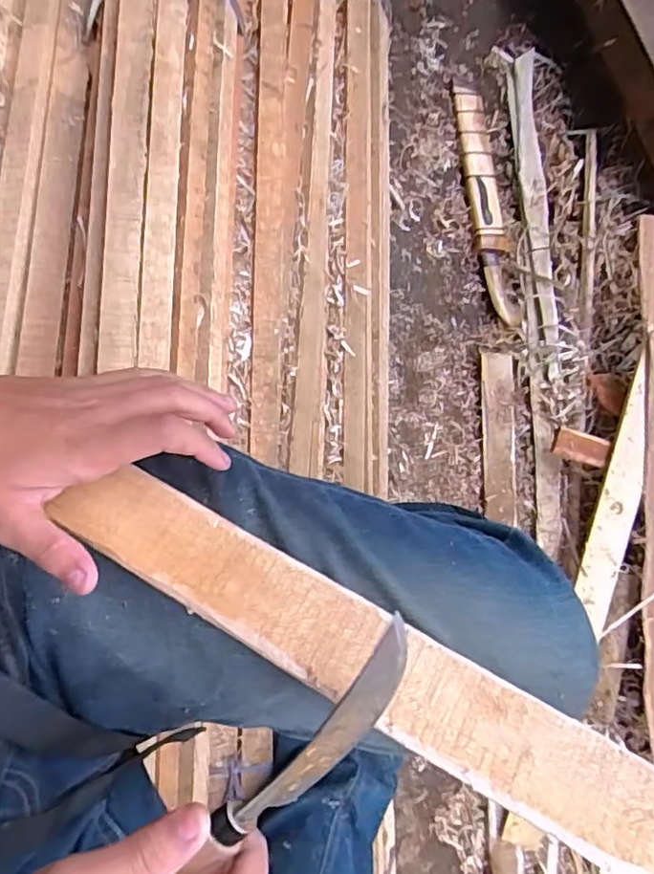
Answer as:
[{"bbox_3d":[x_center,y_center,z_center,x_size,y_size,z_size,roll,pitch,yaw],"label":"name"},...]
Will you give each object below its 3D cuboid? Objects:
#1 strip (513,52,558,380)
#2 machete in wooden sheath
[{"bbox_3d":[0.373,-0.419,1.063,0.044,0.018,0.642,0,75,1],"label":"strip"},{"bbox_3d":[0.286,-0.426,1.061,0.064,0.039,0.462,-7,75,-1],"label":"machete in wooden sheath"}]

